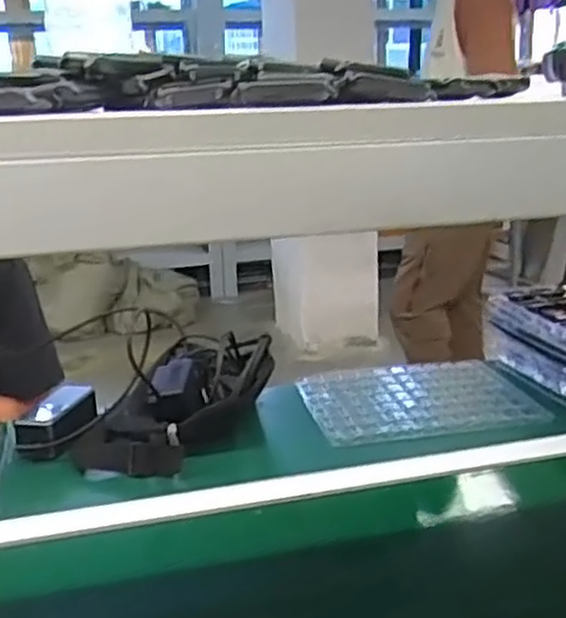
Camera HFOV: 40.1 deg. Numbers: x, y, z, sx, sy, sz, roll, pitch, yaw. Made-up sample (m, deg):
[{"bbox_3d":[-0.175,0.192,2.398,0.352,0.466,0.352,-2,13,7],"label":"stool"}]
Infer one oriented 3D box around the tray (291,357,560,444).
[{"bbox_3d":[0.195,0.131,1.113,0.313,0.026,0.258,-4,15,-9],"label":"tray"}]

